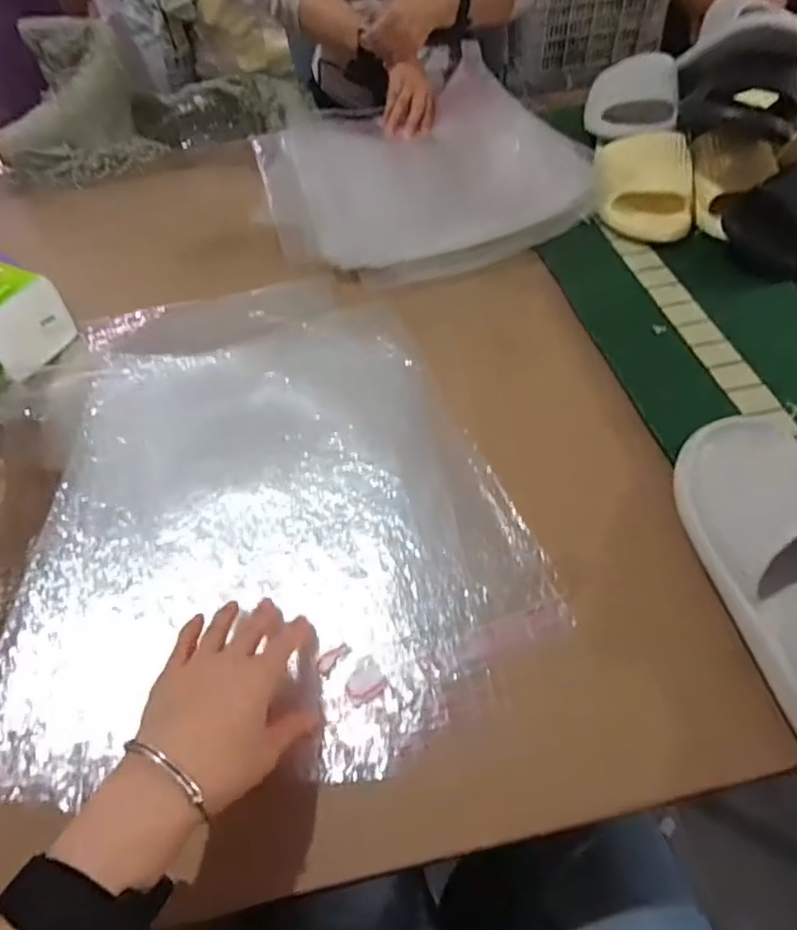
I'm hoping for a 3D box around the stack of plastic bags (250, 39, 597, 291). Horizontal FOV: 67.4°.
[{"bbox_3d":[0.015,-0.394,0.797,0.376,0.033,0.489,-18,52,-3],"label":"stack of plastic bags"}]

